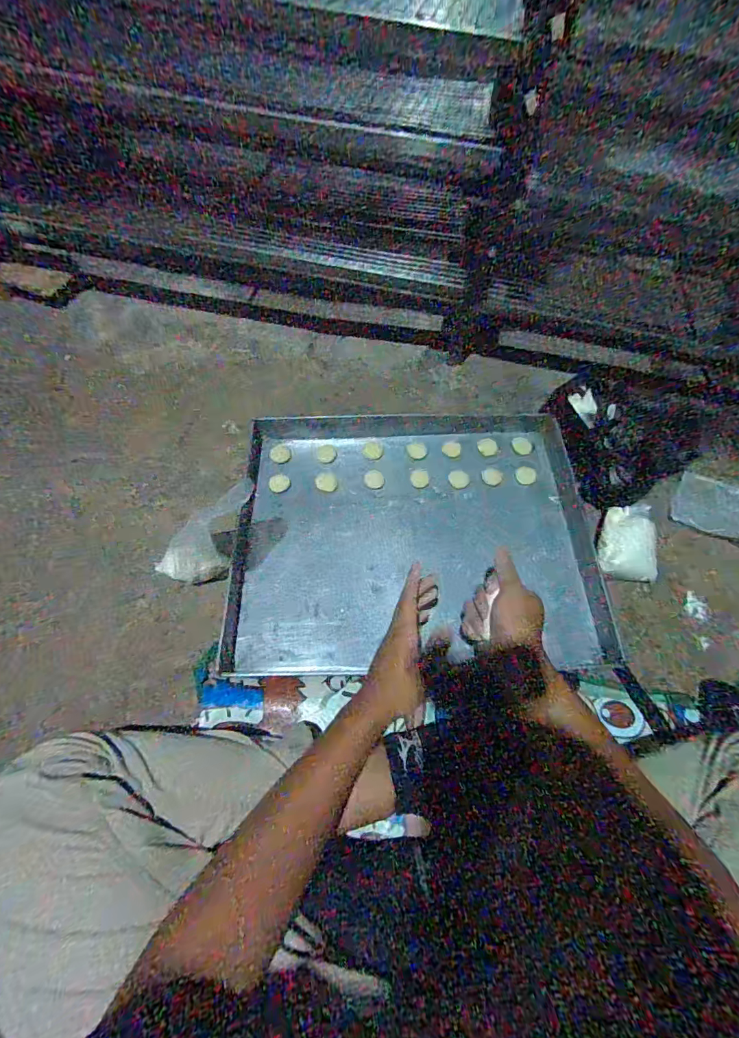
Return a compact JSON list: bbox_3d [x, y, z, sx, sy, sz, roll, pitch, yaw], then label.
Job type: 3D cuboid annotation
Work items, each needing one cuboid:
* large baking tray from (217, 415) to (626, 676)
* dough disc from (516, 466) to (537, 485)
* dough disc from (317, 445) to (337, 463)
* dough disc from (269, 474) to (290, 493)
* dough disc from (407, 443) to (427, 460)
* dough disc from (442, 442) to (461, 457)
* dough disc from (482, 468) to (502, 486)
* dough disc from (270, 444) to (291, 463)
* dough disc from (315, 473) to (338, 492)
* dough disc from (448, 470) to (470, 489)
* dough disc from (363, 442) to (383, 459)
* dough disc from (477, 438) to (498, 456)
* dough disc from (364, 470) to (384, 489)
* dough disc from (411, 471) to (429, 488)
[{"bbox_3d":[0.069,0.015,0.684,0.536,0.036,0.441,0,64,-2],"label":"large baking tray"},{"bbox_3d":[0.263,-0.073,0.731,0.031,0.004,0.033,-3,72,10],"label":"dough disc"},{"bbox_3d":[-0.073,-0.112,0.746,0.031,0.007,0.031,1,64,-2],"label":"dough disc"},{"bbox_3d":[-0.150,-0.059,0.725,0.034,0.008,0.031,1,64,-2],"label":"dough disc"},{"bbox_3d":[0.082,-0.116,0.748,0.032,0.005,0.029,-11,65,-8],"label":"dough disc"},{"bbox_3d":[0.142,-0.121,0.754,0.032,0.005,0.028,9,64,2],"label":"dough disc"},{"bbox_3d":[0.207,-0.072,0.733,0.033,0.004,0.034,1,64,-2],"label":"dough disc"},{"bbox_3d":[-0.152,-0.113,0.742,0.034,0.004,0.034,1,64,-2],"label":"dough disc"},{"bbox_3d":[-0.072,-0.061,0.731,0.036,0.007,0.030,16,64,5],"label":"dough disc"},{"bbox_3d":[0.150,-0.068,0.730,0.033,0.004,0.035,1,64,-2],"label":"dough disc"},{"bbox_3d":[0.006,-0.117,0.747,0.032,0.007,0.030,1,64,-2],"label":"dough disc"},{"bbox_3d":[0.205,-0.125,0.757,0.031,0.006,0.034,1,64,-2],"label":"dough disc"},{"bbox_3d":[0.008,-0.066,0.730,0.032,0.004,0.035,1,64,-2],"label":"dough disc"},{"bbox_3d":[0.084,-0.067,0.728,0.030,0.004,0.030,1,64,-2],"label":"dough disc"}]

